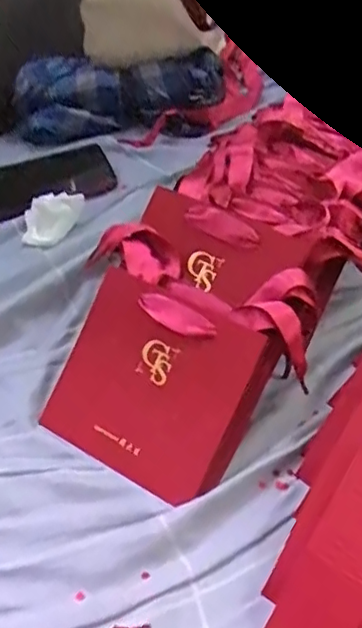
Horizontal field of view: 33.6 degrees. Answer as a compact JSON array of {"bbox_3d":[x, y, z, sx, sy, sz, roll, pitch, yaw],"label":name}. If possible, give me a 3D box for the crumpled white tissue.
[{"bbox_3d":[-0.128,-0.099,0.597,0.064,0.033,0.042,-10,54,-5],"label":"crumpled white tissue"}]

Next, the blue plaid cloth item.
[{"bbox_3d":[-0.071,-0.257,0.699,0.241,0.057,0.086,-6,54,-2],"label":"blue plaid cloth item"}]

